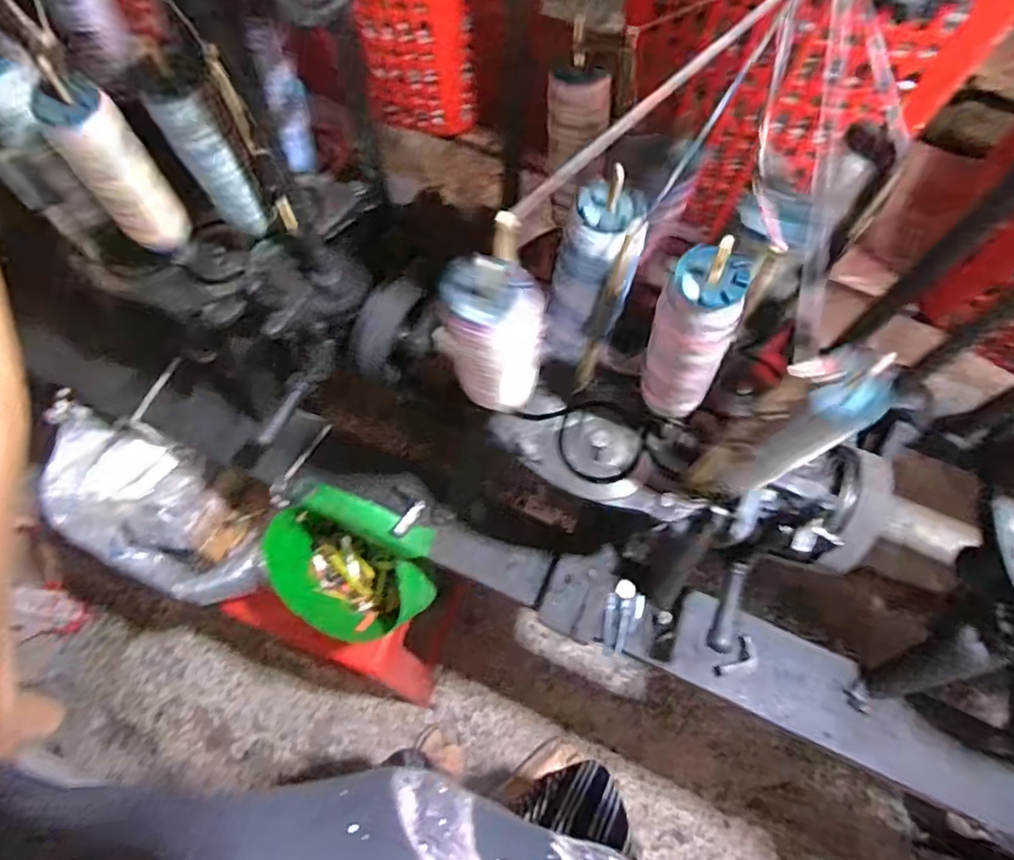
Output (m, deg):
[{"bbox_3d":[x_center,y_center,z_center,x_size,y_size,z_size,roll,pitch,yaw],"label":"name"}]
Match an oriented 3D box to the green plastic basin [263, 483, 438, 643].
[{"bbox_3d":[-0.196,0.176,0.773,0.217,0.154,0.154,23,70,8],"label":"green plastic basin"}]

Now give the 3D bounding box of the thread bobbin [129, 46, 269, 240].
[{"bbox_3d":[-0.250,-0.230,0.521,0.043,0.154,0.051,-25,71,-11],"label":"thread bobbin"}]

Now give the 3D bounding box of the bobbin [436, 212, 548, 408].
[{"bbox_3d":[-0.009,-0.069,0.447,0.070,0.172,0.070,7,68,2],"label":"bobbin"}]

